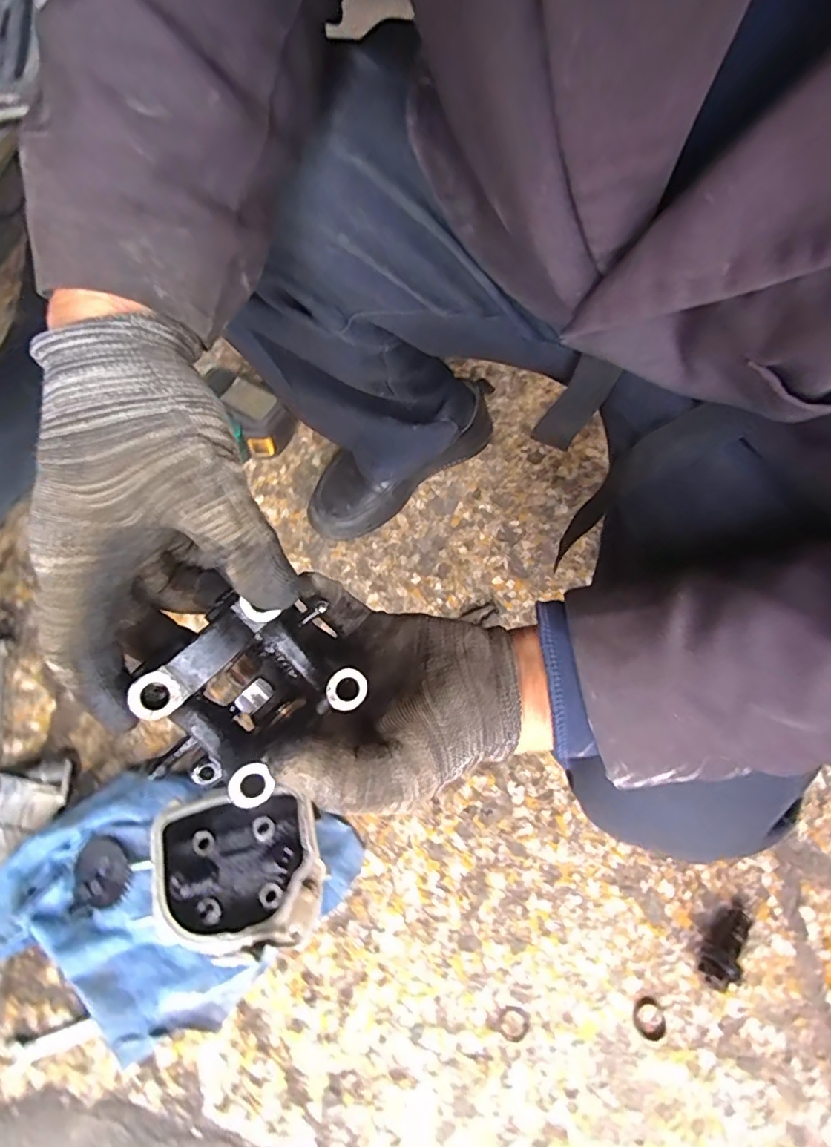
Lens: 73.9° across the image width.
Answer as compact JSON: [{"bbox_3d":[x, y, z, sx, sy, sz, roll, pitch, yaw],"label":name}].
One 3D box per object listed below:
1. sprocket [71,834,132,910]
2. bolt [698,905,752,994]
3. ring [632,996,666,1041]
[{"bbox_3d":[-0.289,0.275,0.506,0.060,0.011,0.060,-15,79,13],"label":"sprocket"},{"bbox_3d":[0.280,0.335,0.496,0.027,0.035,0.070,40,71,14],"label":"bolt"},{"bbox_3d":[0.206,0.393,0.486,0.029,0.004,0.029,1,67,-2],"label":"ring"}]

